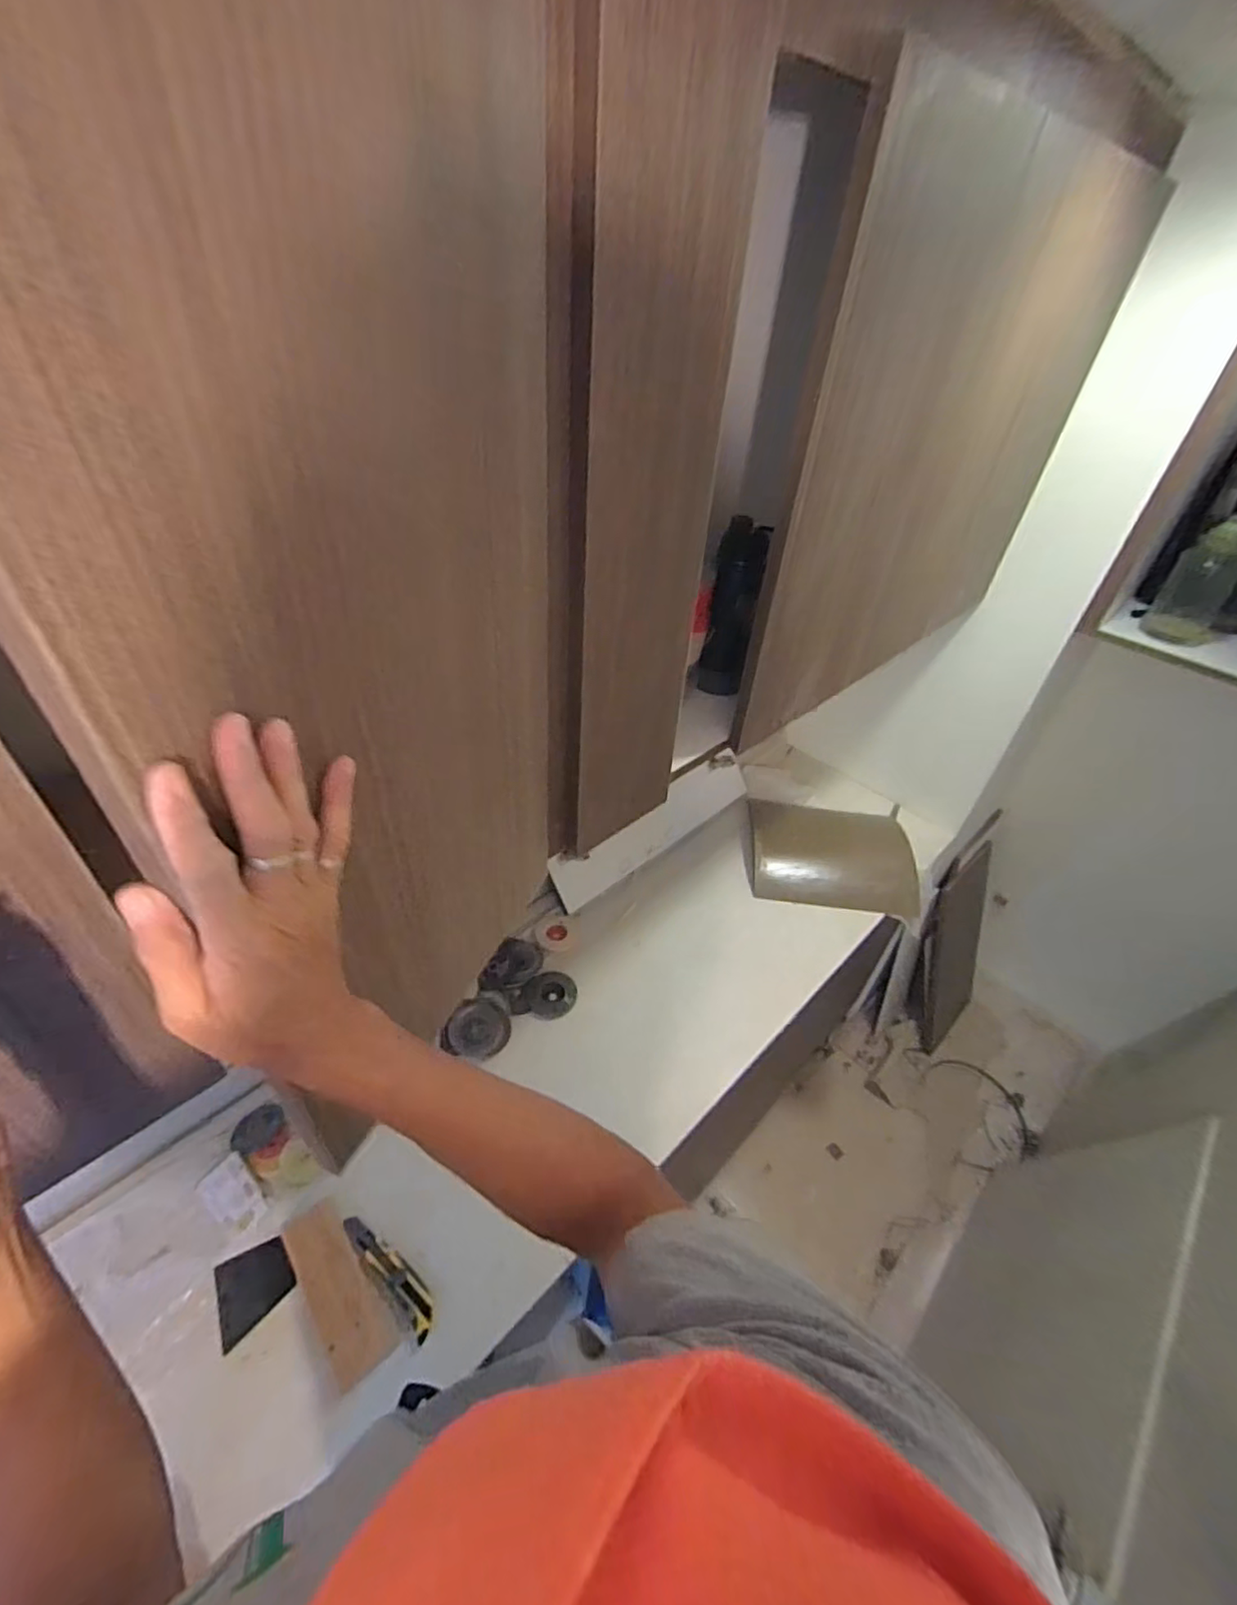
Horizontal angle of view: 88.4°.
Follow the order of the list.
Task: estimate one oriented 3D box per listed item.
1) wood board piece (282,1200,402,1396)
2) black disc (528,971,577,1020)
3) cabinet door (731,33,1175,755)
[{"bbox_3d":[-0.397,0.682,0.898,0.080,0.012,0.227,-27,50,-32],"label":"wood board piece"},{"bbox_3d":[-0.132,0.390,1.288,0.092,0.008,0.093,0,56,-1],"label":"black disc"},{"bbox_3d":[0.536,-0.536,0.978,0.027,0.665,0.942,35,49,30],"label":"cabinet door"}]

